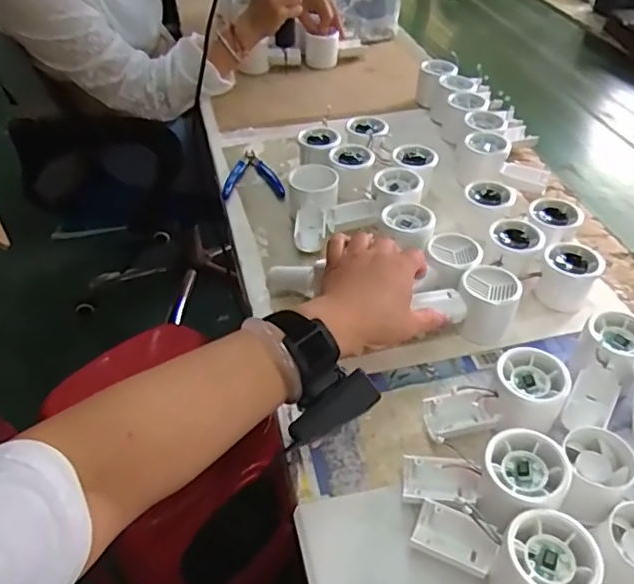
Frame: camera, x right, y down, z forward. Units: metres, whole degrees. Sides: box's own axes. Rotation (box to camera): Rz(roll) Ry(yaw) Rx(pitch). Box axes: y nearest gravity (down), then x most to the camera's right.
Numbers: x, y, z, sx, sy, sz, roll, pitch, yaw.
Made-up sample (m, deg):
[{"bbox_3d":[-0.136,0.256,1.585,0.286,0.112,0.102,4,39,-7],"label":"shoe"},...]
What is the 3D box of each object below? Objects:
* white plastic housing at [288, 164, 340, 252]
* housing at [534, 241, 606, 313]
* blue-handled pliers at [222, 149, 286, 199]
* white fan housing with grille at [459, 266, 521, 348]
[{"bbox_3d":[-0.002,-0.098,0.673,0.056,0.060,0.096,-2,44,-3],"label":"white plastic housing"},{"bbox_3d":[0.256,-0.015,0.584,0.053,0.052,0.050,0,44,0],"label":"housing"},{"bbox_3d":[-0.085,-0.163,0.777,0.078,0.008,0.119,-2,44,-3],"label":"blue-handled pliers"},{"bbox_3d":[0.165,0.014,0.555,0.057,0.049,0.063,22,48,21],"label":"white fan housing with grille"}]

